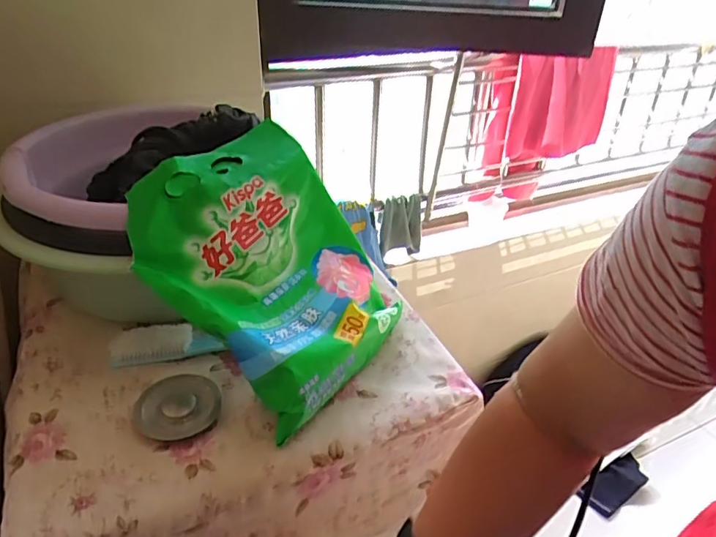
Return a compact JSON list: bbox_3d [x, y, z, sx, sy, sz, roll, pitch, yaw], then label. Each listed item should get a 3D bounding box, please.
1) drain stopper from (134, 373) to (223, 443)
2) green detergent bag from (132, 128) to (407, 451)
[{"bbox_3d":[-0.184,0.136,0.542,0.083,0.012,0.078,-12,35,-21],"label":"drain stopper"},{"bbox_3d":[-0.087,-0.009,0.579,0.296,0.056,0.243,48,48,6],"label":"green detergent bag"}]

